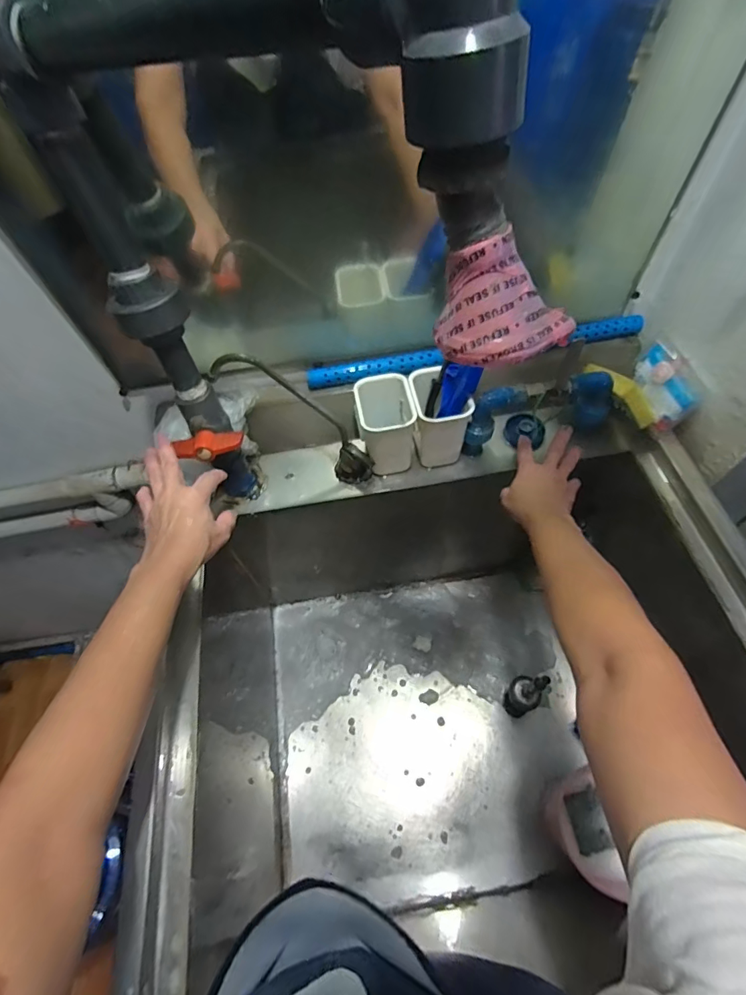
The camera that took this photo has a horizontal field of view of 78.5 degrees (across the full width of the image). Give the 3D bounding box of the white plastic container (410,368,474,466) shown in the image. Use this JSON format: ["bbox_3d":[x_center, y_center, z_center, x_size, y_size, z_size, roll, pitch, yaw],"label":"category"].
[{"bbox_3d":[0.089,-0.109,0.630,0.073,0.109,0.082,-8,59,-1],"label":"white plastic container"}]

